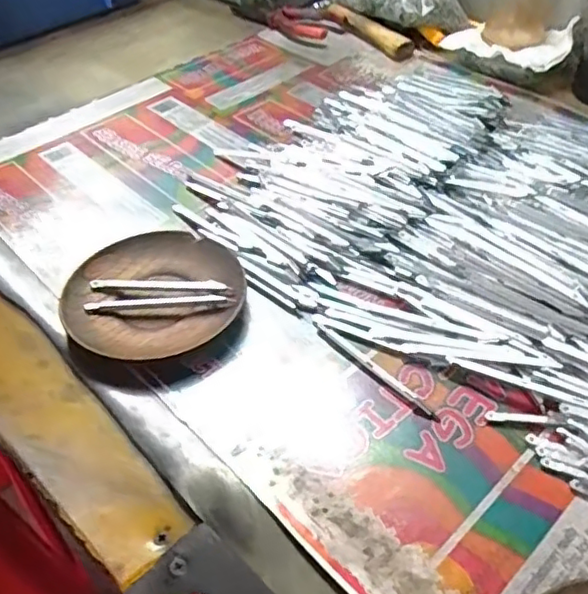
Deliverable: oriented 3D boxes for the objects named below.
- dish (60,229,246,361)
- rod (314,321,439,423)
[{"bbox_3d":[-0.089,-0.002,0.411,0.110,0.020,0.114,-1,46,1],"label":"dish"},{"bbox_3d":[0.047,0.044,0.373,0.008,0.004,0.096,-37,55,-24],"label":"rod"}]

